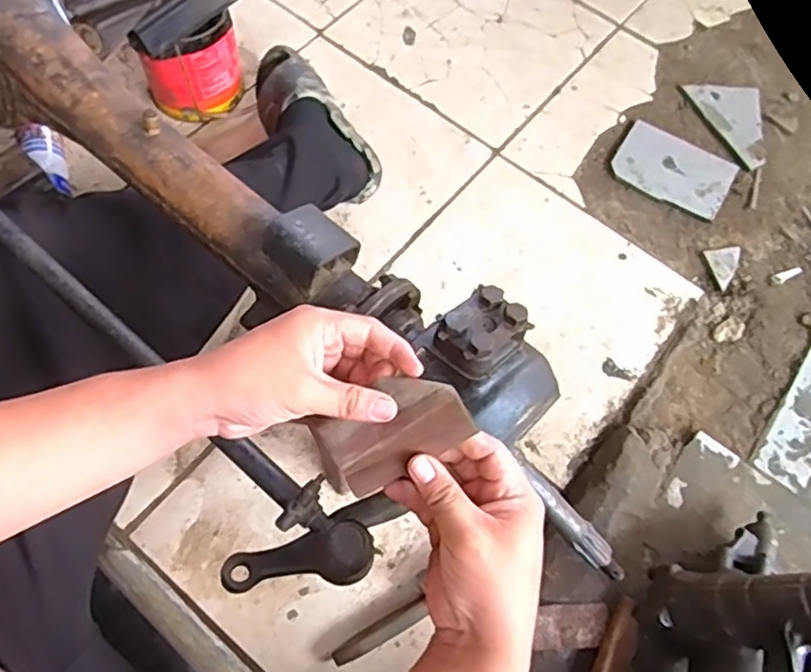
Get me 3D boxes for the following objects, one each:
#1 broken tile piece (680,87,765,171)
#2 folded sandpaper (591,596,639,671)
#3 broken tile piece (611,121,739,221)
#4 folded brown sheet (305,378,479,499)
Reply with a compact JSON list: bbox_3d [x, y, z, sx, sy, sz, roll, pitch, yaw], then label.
[{"bbox_3d":[0.571,-0.371,1.124,0.123,0.013,0.174,2,67,-3],"label":"broken tile piece"},{"bbox_3d":[0.253,0.367,0.750,0.041,0.013,0.108,29,69,9],"label":"folded sandpaper"},{"bbox_3d":[0.450,-0.281,1.075,0.189,0.011,0.141,29,69,9],"label":"broken tile piece"},{"bbox_3d":[-0.011,0.065,0.432,0.106,0.021,0.057,-29,69,13],"label":"folded brown sheet"}]

